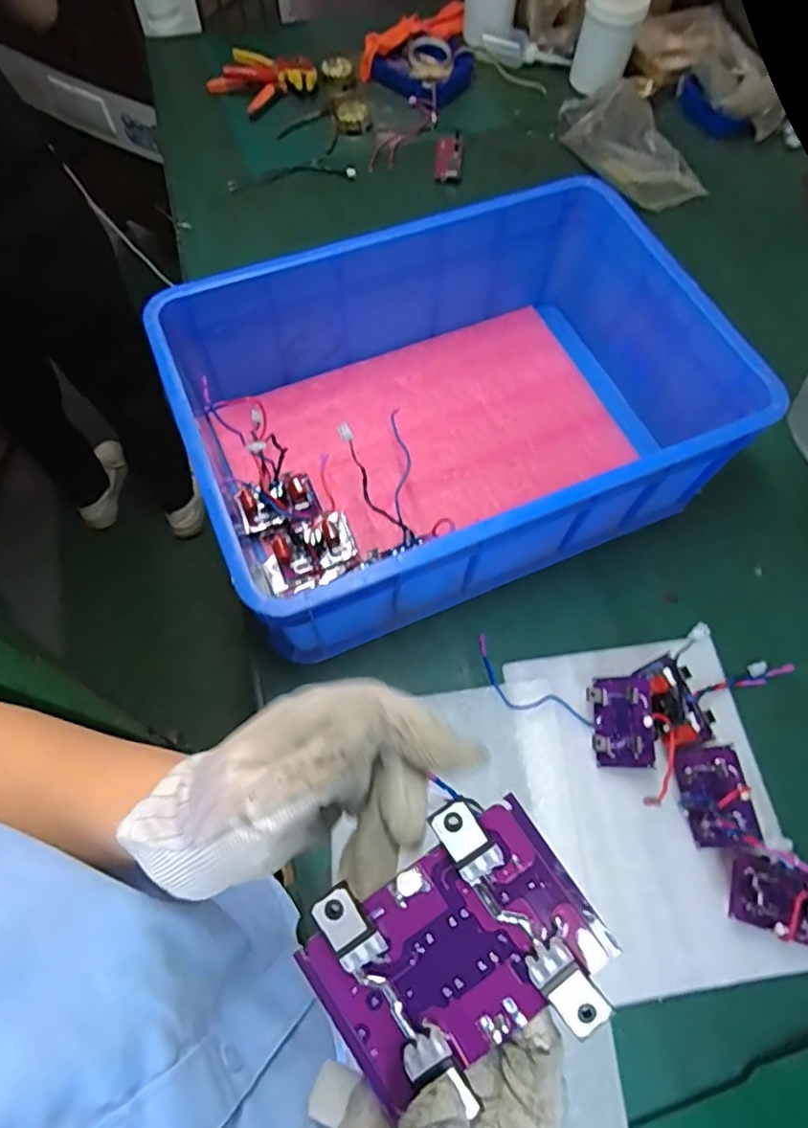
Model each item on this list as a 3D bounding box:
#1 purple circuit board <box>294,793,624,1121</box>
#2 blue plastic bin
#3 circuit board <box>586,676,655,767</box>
[{"bbox_3d":[0.017,0.137,0.207,0.096,0.009,0.079,-36,80,-2],"label":"purple circuit board"},{"bbox_3d":[0.061,-0.192,0.731,0.603,0.202,0.418,-22,68,-10],"label":"blue plastic bin"},{"bbox_3d":[0.238,0.172,0.646,0.063,0.018,0.096,-10,62,27],"label":"circuit board"}]

